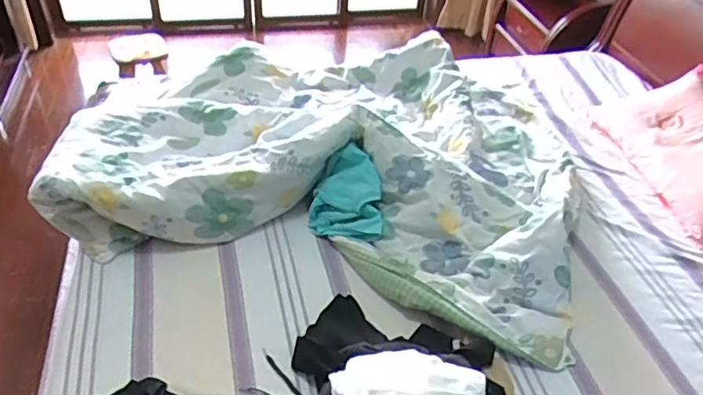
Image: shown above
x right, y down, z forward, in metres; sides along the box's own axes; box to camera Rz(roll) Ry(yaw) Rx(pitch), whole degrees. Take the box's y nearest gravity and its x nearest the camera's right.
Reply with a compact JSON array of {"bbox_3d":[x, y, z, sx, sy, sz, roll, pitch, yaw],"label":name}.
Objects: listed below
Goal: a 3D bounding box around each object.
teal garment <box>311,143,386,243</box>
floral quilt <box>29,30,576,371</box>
[{"bbox_3d":[-0.013,-0.004,1.523,0.181,0.169,0.211,3,41,-1],"label":"teal garment"},{"bbox_3d":[-0.017,-0.181,1.694,1.282,0.218,1.063,12,42,9],"label":"floral quilt"}]

